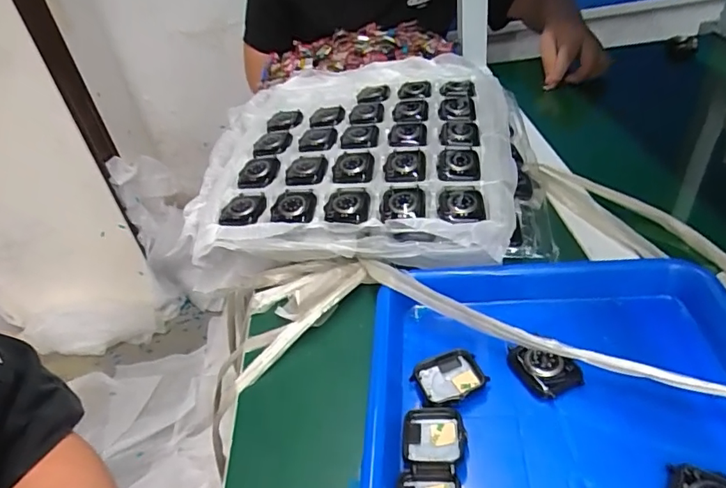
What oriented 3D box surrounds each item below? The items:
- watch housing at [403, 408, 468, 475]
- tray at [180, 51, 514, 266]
[{"bbox_3d":[0.044,0.122,0.314,0.038,0.012,0.045,-5,37,8],"label":"watch housing"},{"bbox_3d":[-0.005,-0.113,0.548,0.328,0.042,0.360,-2,43,10],"label":"tray"}]

